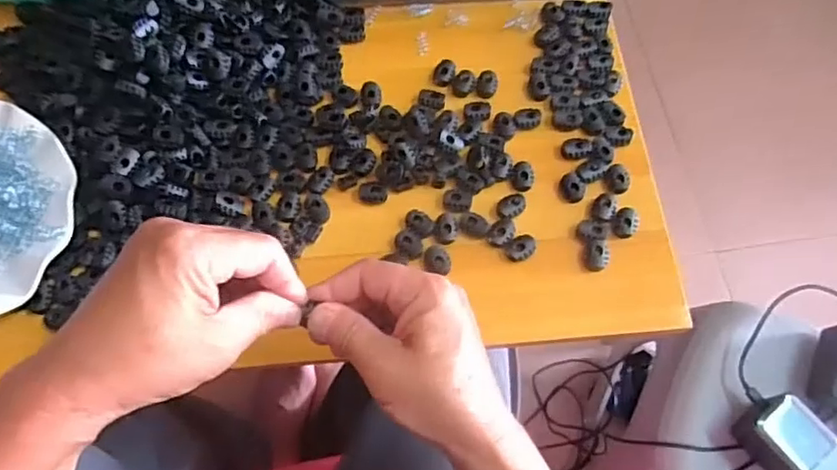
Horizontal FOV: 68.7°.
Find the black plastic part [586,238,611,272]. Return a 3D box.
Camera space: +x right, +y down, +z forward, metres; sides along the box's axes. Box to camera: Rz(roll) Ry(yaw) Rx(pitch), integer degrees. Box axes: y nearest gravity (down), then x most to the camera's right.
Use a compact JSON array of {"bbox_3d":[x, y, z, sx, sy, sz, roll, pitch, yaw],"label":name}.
[{"bbox_3d":[0.130,0.014,0.444,0.017,0.007,0.022,8,67,2],"label":"black plastic part"}]

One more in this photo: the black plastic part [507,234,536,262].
[{"bbox_3d":[0.074,0.009,0.443,0.021,0.005,0.017,-35,73,-15],"label":"black plastic part"}]

